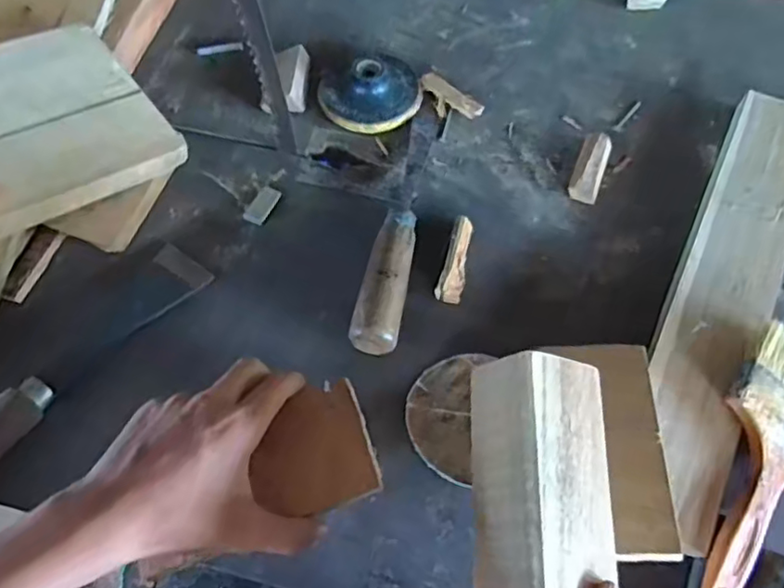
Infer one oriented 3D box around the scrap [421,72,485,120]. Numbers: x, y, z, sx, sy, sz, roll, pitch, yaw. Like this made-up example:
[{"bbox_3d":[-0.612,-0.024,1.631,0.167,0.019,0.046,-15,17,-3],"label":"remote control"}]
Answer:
[{"bbox_3d":[0.050,-0.176,0.546,0.032,0.007,0.063,-35,67,-17],"label":"scrap"}]

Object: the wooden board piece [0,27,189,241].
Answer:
[{"bbox_3d":[-0.270,-0.128,0.453,0.171,0.032,0.142,-33,80,-29],"label":"wooden board piece"}]

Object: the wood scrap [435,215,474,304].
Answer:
[{"bbox_3d":[0.051,-0.027,0.464,0.019,0.014,0.070,15,63,8],"label":"wood scrap"}]

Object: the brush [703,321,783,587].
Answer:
[{"bbox_3d":[0.232,0.112,0.376,0.083,0.018,0.184,40,68,-1],"label":"brush"}]

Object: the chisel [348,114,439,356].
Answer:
[{"bbox_3d":[0.008,-0.060,0.472,0.032,0.032,0.234,10,62,5],"label":"chisel"}]

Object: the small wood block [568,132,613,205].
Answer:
[{"bbox_3d":[0.167,-0.107,0.509,0.024,0.012,0.068,19,63,10],"label":"small wood block"}]

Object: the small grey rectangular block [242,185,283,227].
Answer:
[{"bbox_3d":[-0.106,-0.073,0.495,0.018,0.004,0.036,22,64,11],"label":"small grey rectangular block"}]

